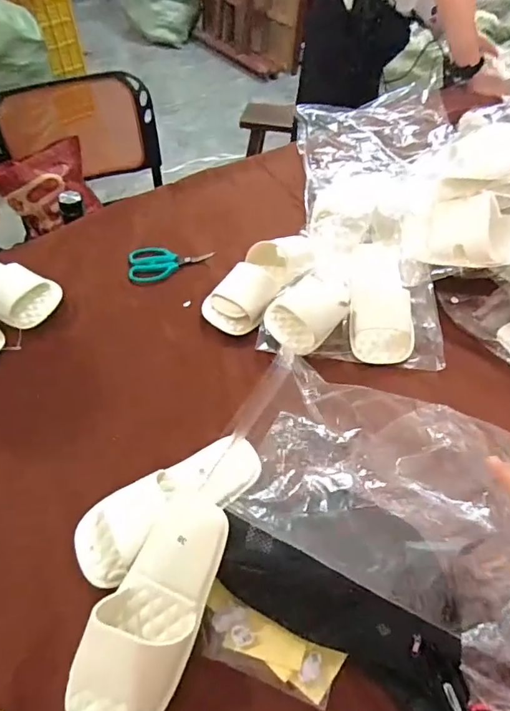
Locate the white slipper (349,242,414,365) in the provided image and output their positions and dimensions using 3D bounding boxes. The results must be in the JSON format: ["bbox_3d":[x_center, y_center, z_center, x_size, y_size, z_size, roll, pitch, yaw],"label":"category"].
[{"bbox_3d":[0.204,-0.092,0.784,0.096,0.048,0.220,3,53,2],"label":"white slipper"}]

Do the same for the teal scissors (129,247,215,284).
[{"bbox_3d":[-0.149,-0.166,0.854,0.147,0.014,0.080,-5,53,-5],"label":"teal scissors"}]

